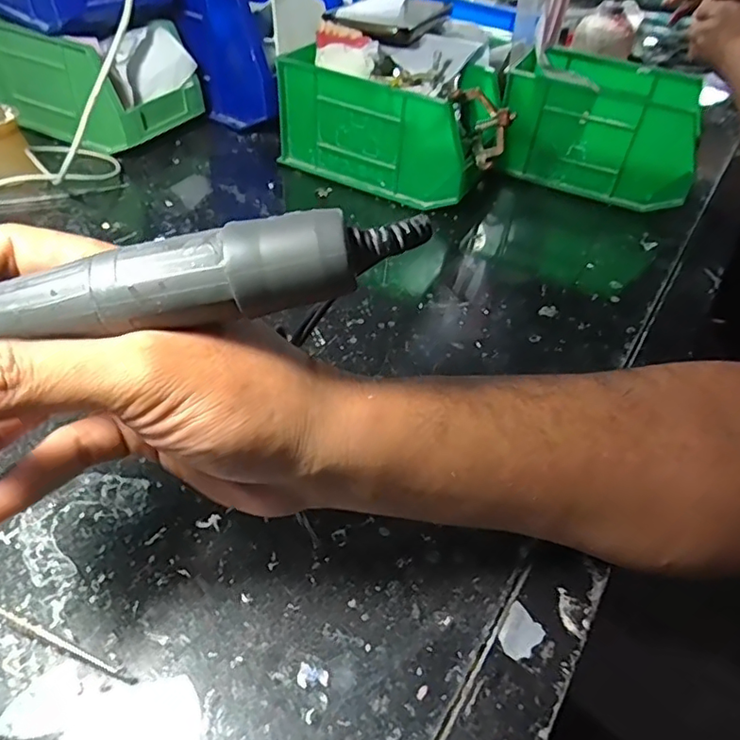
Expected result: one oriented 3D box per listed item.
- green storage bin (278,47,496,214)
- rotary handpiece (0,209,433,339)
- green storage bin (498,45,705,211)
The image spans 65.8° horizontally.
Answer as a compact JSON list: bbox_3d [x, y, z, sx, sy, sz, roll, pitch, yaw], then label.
[{"bbox_3d":[0.019,-0.208,0.486,0.167,0.091,0.097,24,47,17],"label":"green storage bin"},{"bbox_3d":[-0.070,-0.023,0.169,0.173,0.021,0.019,-10,46,2],"label":"rotary handpiece"},{"bbox_3d":[0.206,-0.214,0.513,0.161,0.092,0.106,22,47,15],"label":"green storage bin"}]

